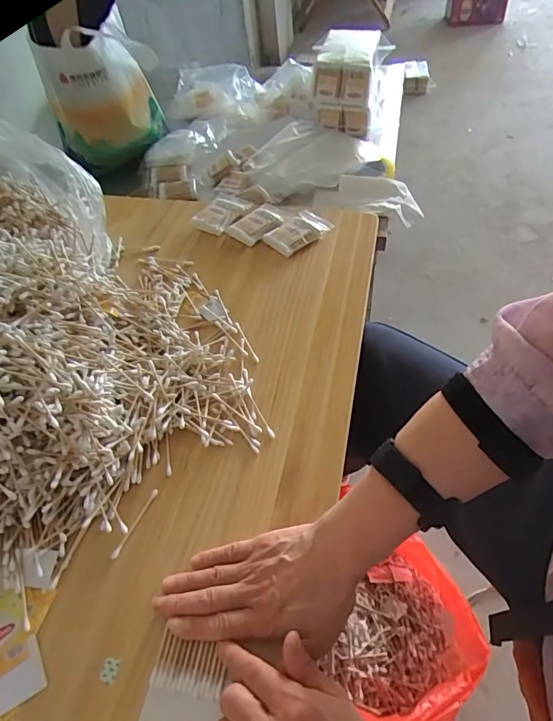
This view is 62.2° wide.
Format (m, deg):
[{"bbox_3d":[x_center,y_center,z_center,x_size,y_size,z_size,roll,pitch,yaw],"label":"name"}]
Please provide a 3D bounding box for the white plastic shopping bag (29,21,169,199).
[{"bbox_3d":[-0.327,-0.490,0.898,0.204,0.279,0.098,-18,53,-10],"label":"white plastic shopping bag"}]

